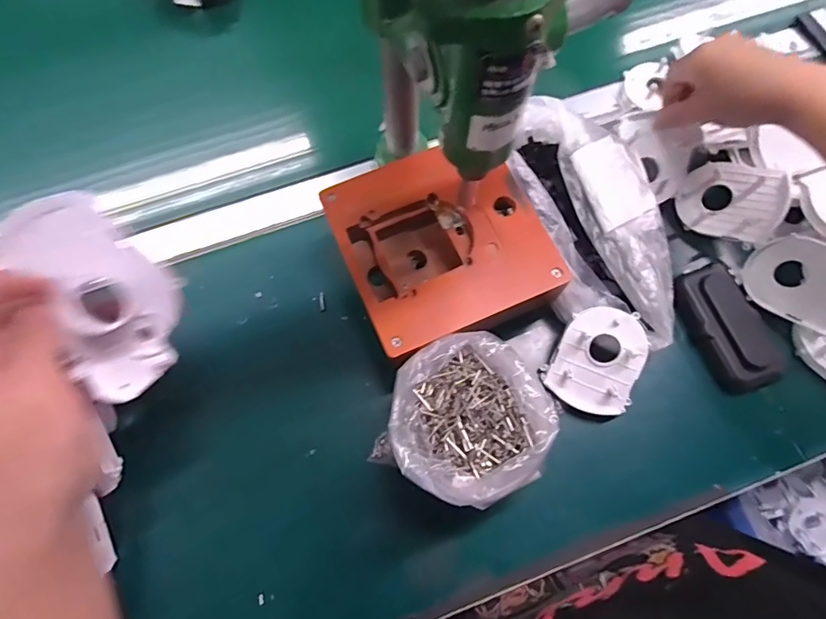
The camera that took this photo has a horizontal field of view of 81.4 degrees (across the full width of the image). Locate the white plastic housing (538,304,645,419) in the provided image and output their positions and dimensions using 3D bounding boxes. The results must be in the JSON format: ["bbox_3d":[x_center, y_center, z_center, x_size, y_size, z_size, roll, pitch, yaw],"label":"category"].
[{"bbox_3d":[0.151,0.040,0.390,0.067,0.020,0.082,29,101,9],"label":"white plastic housing"}]

